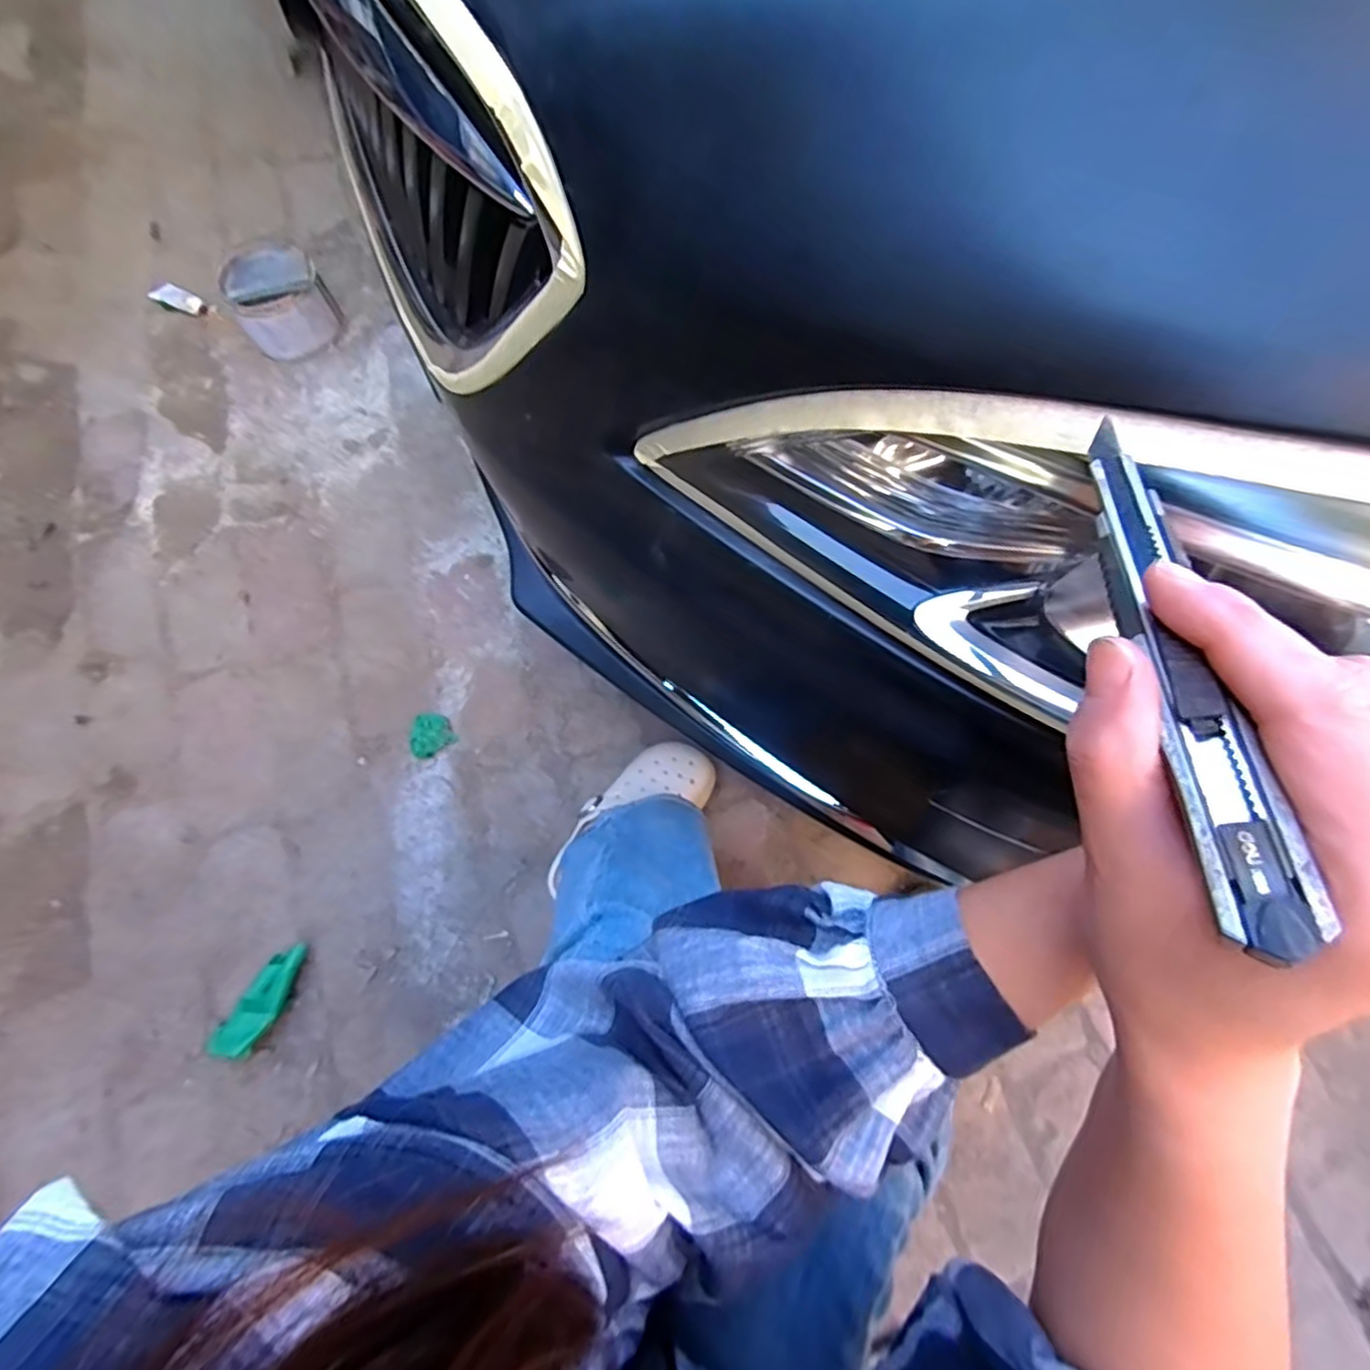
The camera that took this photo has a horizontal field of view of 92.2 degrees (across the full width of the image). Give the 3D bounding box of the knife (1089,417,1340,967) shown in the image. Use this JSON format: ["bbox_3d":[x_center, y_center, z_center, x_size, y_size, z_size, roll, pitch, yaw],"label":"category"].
[{"bbox_3d":[0.123,-0.011,0.167,0.017,0.009,0.146,2,61,2],"label":"knife"}]

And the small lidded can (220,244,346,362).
[{"bbox_3d":[-0.656,-0.626,1.074,0.144,0.128,0.129,-29,75,-8],"label":"small lidded can"}]

